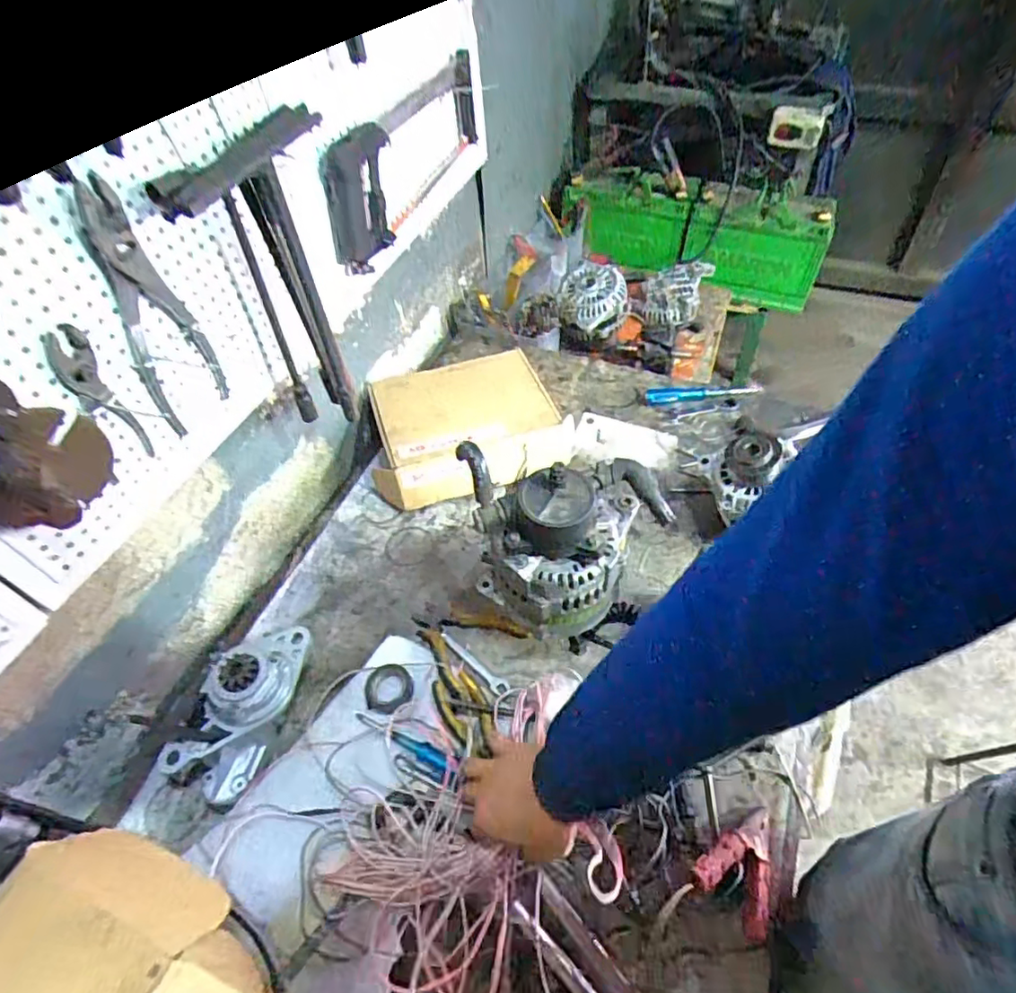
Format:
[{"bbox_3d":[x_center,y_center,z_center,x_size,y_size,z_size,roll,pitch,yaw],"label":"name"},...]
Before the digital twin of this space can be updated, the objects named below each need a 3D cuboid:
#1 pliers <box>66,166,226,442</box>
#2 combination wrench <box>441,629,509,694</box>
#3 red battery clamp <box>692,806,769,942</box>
[{"bbox_3d":[-0.325,-0.169,0.558,0.017,0.242,0.080,24,53,16],"label":"pliers"},{"bbox_3d":[-0.043,0.204,0.755,0.118,0.014,0.017,36,62,29],"label":"combination wrench"},{"bbox_3d":[0.234,0.353,0.584,0.075,0.029,0.101,34,61,28],"label":"red battery clamp"}]

